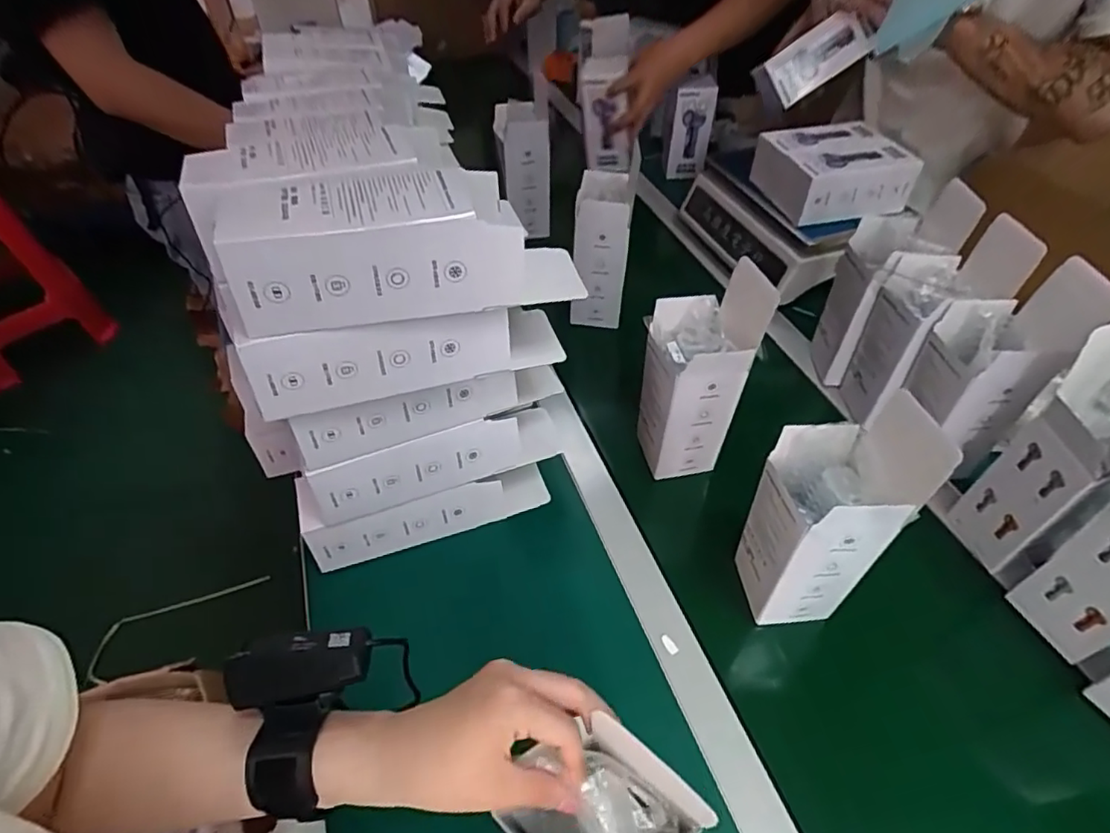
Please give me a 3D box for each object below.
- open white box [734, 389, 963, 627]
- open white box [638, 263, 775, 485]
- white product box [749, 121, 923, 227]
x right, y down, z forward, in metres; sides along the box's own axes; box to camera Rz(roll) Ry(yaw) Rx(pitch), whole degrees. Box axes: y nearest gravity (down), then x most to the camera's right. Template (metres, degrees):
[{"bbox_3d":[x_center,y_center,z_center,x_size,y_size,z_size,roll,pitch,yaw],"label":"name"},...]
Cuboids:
[{"bbox_3d":[0.221,0.086,0.491,0.102,0.217,0.094,-8,47,-2],"label":"open white box"},{"bbox_3d":[0.146,-0.042,0.616,0.096,0.221,0.086,-7,47,-1],"label":"open white box"},{"bbox_3d":[0.386,-0.343,0.817,0.171,0.067,0.158,-19,48,-12],"label":"white product box"}]

